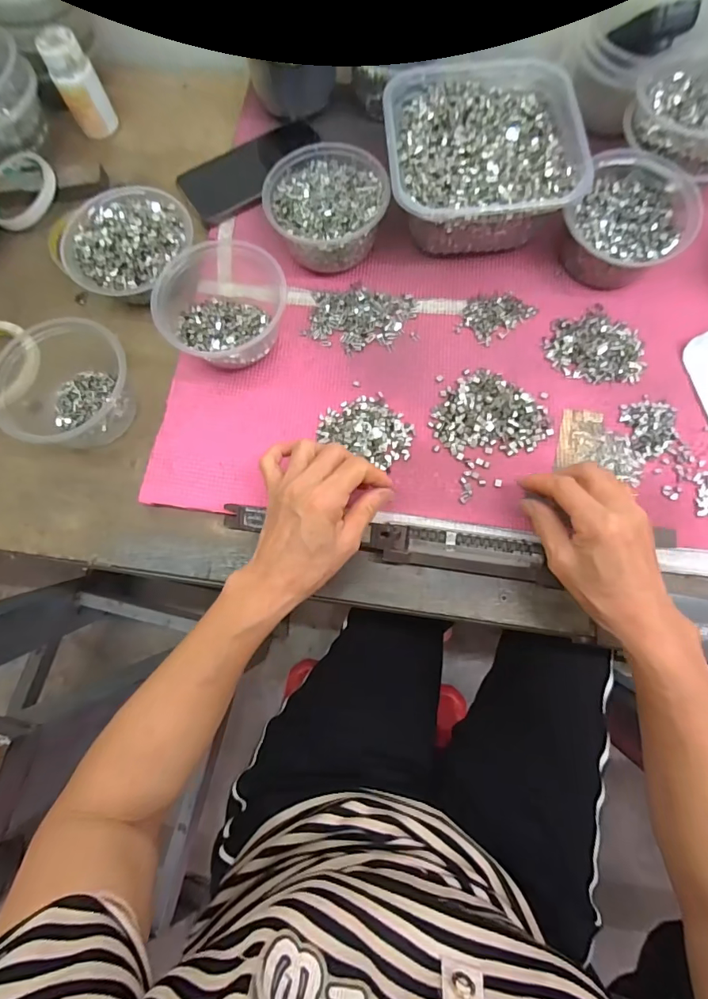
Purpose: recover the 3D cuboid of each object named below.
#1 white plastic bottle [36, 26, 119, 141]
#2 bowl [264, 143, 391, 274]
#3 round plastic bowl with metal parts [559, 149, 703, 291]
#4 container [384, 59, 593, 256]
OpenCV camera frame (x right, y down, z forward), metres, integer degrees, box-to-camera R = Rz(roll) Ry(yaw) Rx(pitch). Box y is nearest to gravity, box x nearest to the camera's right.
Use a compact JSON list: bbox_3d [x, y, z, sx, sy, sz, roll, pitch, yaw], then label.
[{"bbox_3d":[-0.298,-0.450,0.492,0.043,0.080,0.039,-27,77,-5],"label":"white plastic bottle"},{"bbox_3d":[-0.027,-0.282,0.443,0.109,0.057,0.111,0,76,2],"label":"bowl"},{"bbox_3d":[0.254,-0.256,0.423,0.104,0.062,0.117,31,79,9],"label":"round plastic bowl with metal parts"},{"bbox_3d":[0.116,-0.327,0.441,0.170,0.073,0.181,-5,76,0],"label":"container"}]

